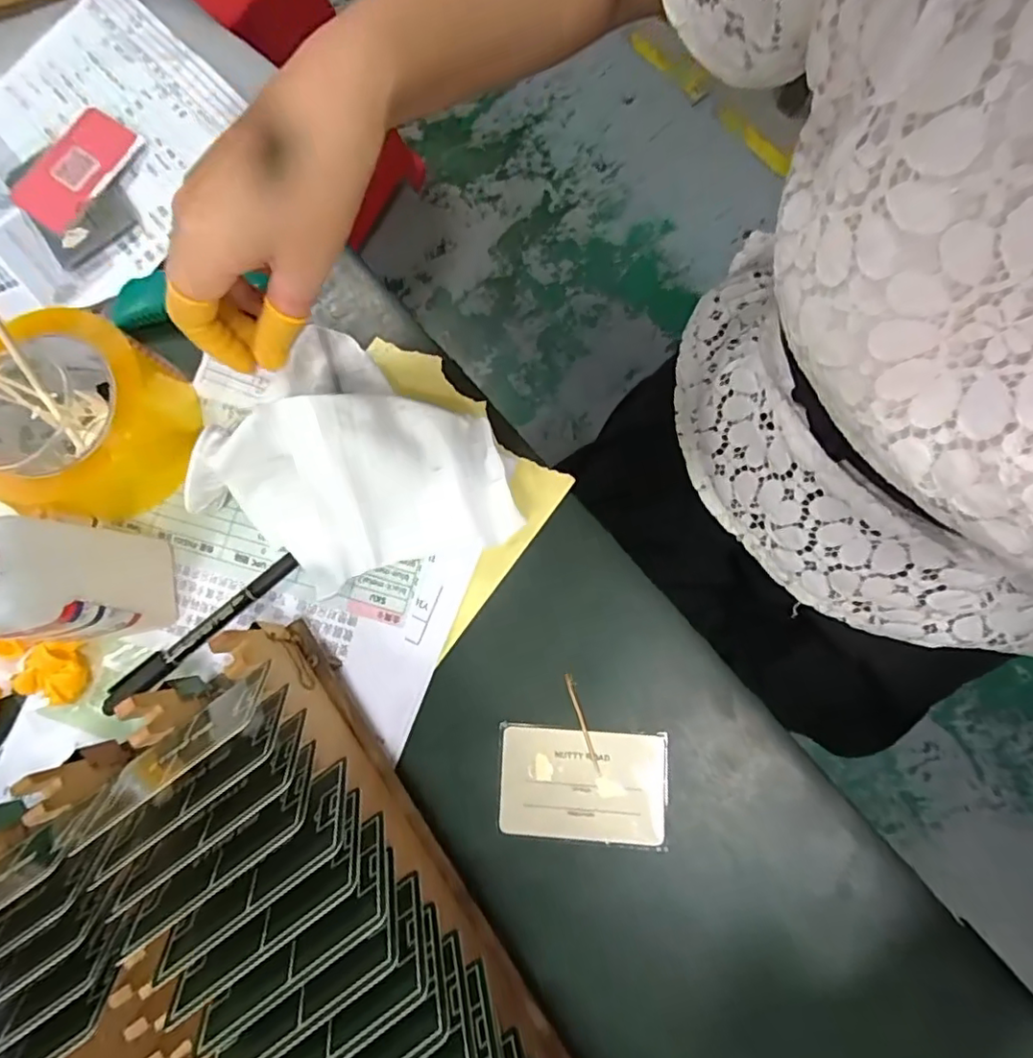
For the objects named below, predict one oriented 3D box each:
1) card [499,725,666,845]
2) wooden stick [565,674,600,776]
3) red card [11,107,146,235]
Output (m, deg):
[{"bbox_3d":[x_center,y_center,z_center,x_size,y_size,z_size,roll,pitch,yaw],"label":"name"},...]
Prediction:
[{"bbox_3d":[0.034,0.134,0.306,0.085,0.004,0.053,1,79,6],"label":"card"},{"bbox_3d":[0.035,0.104,0.311,0.004,0.004,0.053,-17,79,3],"label":"wooden stick"},{"bbox_3d":[-0.300,-0.245,0.394,0.056,0.008,0.087,34,85,10],"label":"red card"}]

